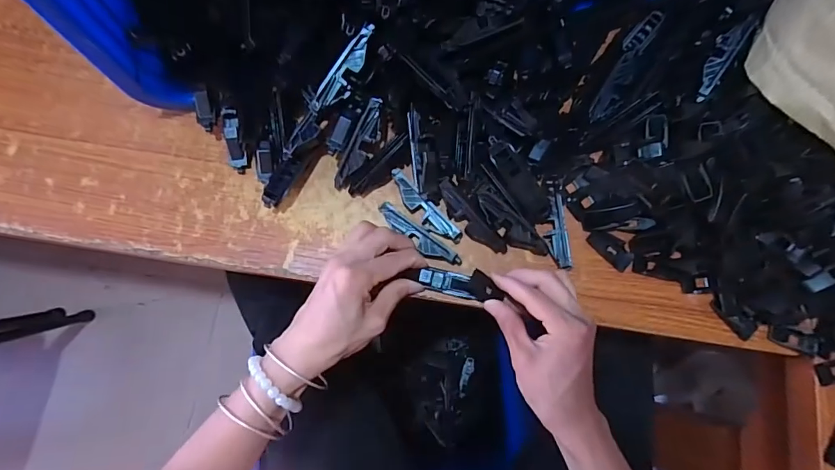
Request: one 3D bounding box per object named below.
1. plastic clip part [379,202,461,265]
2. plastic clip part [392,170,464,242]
[{"bbox_3d":[0.000,0.002,0.381,0.082,0.018,0.015,37,80,5],"label":"plastic clip part"},{"bbox_3d":[0.006,-0.023,0.385,0.017,0.016,0.082,-44,83,-10],"label":"plastic clip part"}]

